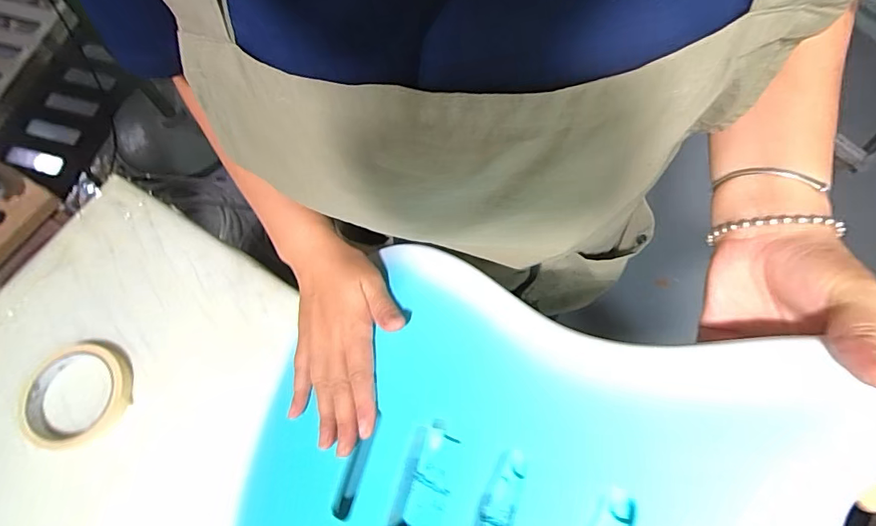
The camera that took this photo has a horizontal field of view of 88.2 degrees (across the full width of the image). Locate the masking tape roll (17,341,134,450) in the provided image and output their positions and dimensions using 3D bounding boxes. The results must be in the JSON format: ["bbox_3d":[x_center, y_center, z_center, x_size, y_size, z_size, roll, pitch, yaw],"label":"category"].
[{"bbox_3d":[-0.342,0.122,0.429,0.093,0.019,0.097,0,70,1],"label":"masking tape roll"}]

